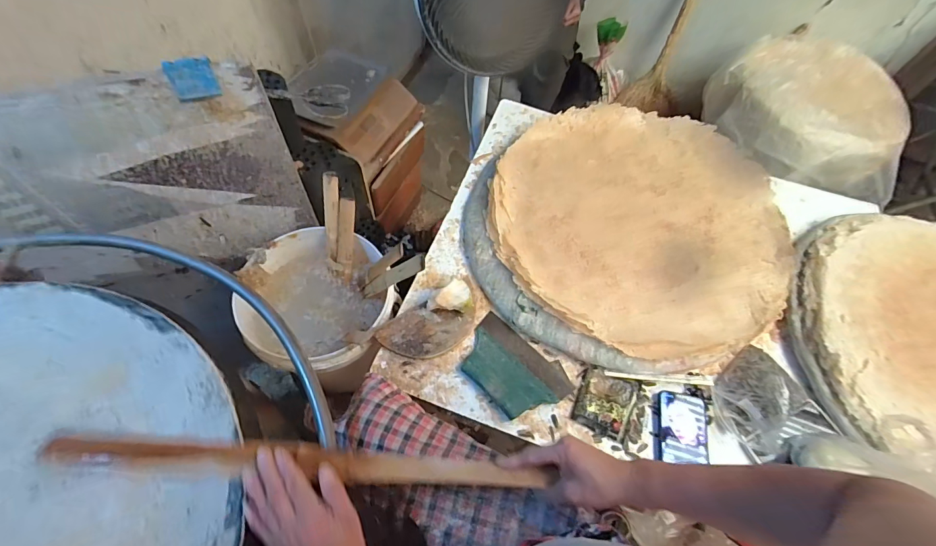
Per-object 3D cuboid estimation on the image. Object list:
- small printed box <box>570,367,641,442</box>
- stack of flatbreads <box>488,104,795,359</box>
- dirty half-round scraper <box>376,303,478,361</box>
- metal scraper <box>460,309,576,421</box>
[{"bbox_3d":[0.233,0.218,0.669,0.090,0.013,0.099,24,63,10],"label":"small printed box"},{"bbox_3d":[0.363,-0.125,0.846,0.606,0.050,0.619,37,66,16],"label":"stack of flatbreads"},{"bbox_3d":[-0.069,0.100,0.706,0.169,0.013,0.092,-25,65,-15],"label":"dirty half-round scraper"},{"bbox_3d":[0.076,0.165,0.688,0.189,0.024,0.125,42,67,18],"label":"metal scraper"}]

